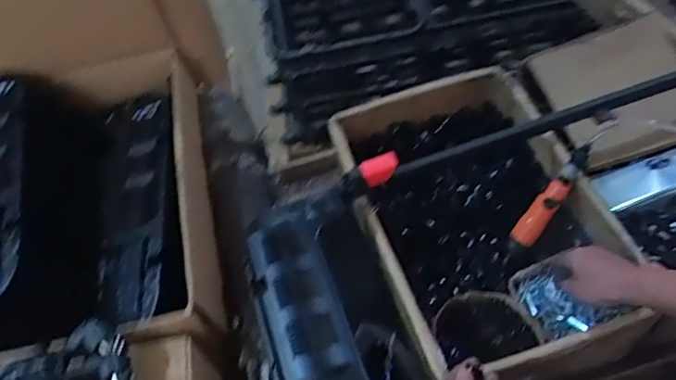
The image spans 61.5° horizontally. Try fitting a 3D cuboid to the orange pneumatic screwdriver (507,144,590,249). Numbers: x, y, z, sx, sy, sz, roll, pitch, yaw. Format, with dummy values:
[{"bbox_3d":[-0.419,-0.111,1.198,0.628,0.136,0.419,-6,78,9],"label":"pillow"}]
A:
[{"bbox_3d":[0.333,0.015,0.889,0.035,0.190,0.033,41,20,29],"label":"orange pneumatic screwdriver"}]

